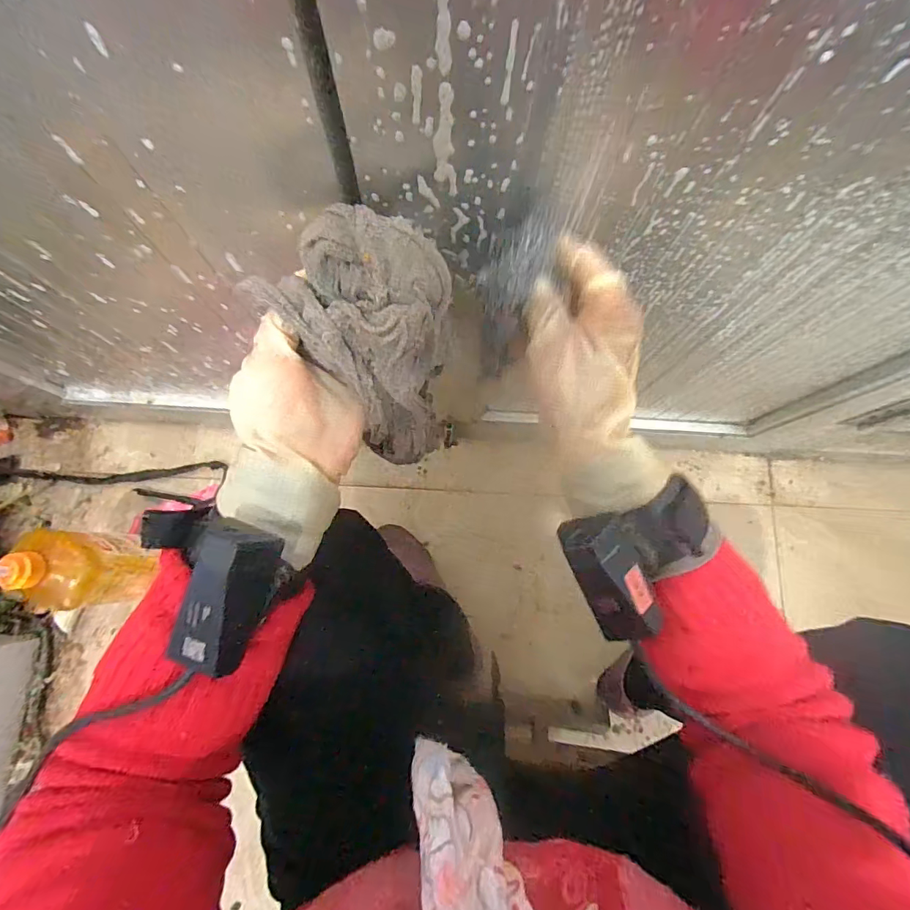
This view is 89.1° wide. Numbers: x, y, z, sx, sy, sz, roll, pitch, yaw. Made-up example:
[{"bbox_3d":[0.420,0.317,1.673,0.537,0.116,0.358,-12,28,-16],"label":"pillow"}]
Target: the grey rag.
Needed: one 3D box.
[{"bbox_3d":[-0.040,-0.065,0.266,0.102,0.101,0.085,44,83,9],"label":"grey rag"}]

